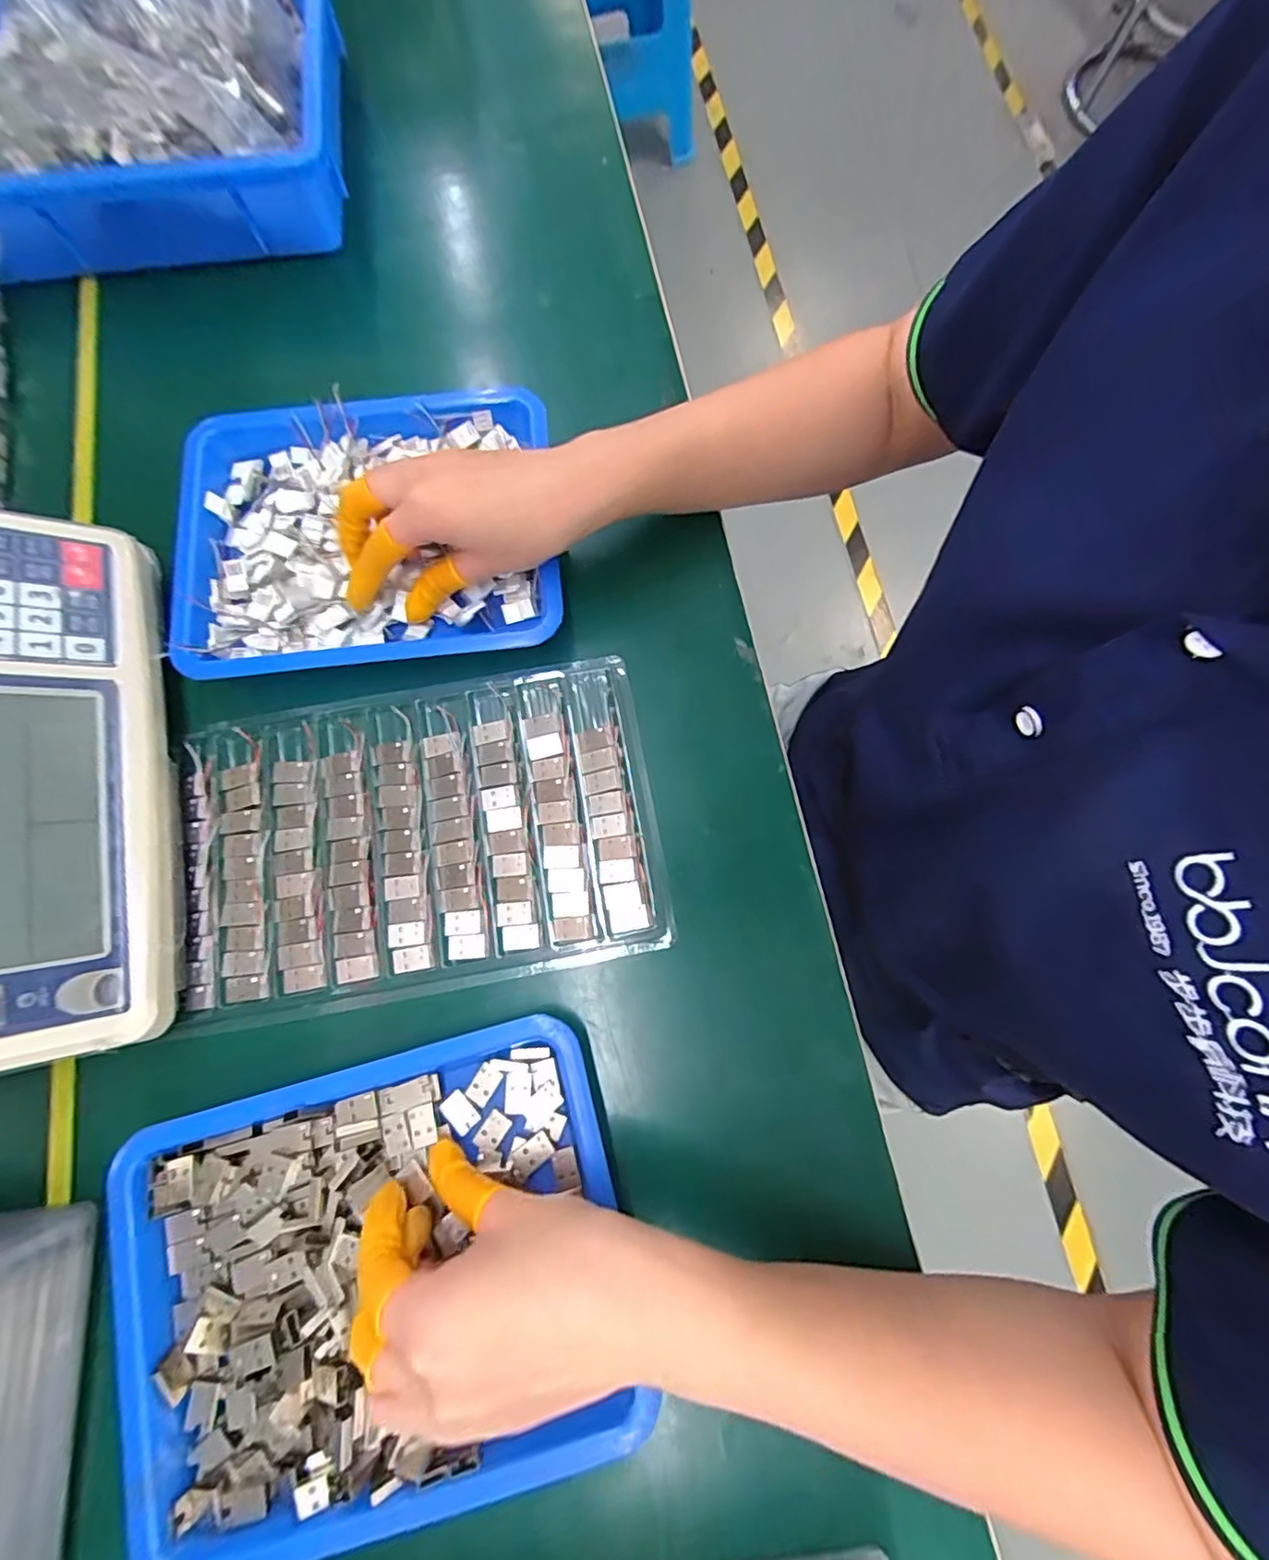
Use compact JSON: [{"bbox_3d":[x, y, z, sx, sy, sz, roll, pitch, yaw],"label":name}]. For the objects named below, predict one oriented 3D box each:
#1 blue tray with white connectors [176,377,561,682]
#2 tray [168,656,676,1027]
[{"bbox_3d":[-0.161,-0.145,0.363,0.222,0.028,0.173,-7,76,-4],"label":"blue tray with white connectors"},{"bbox_3d":[-0.115,0.027,0.328,0.247,0.009,0.164,-10,77,-4],"label":"tray"}]

